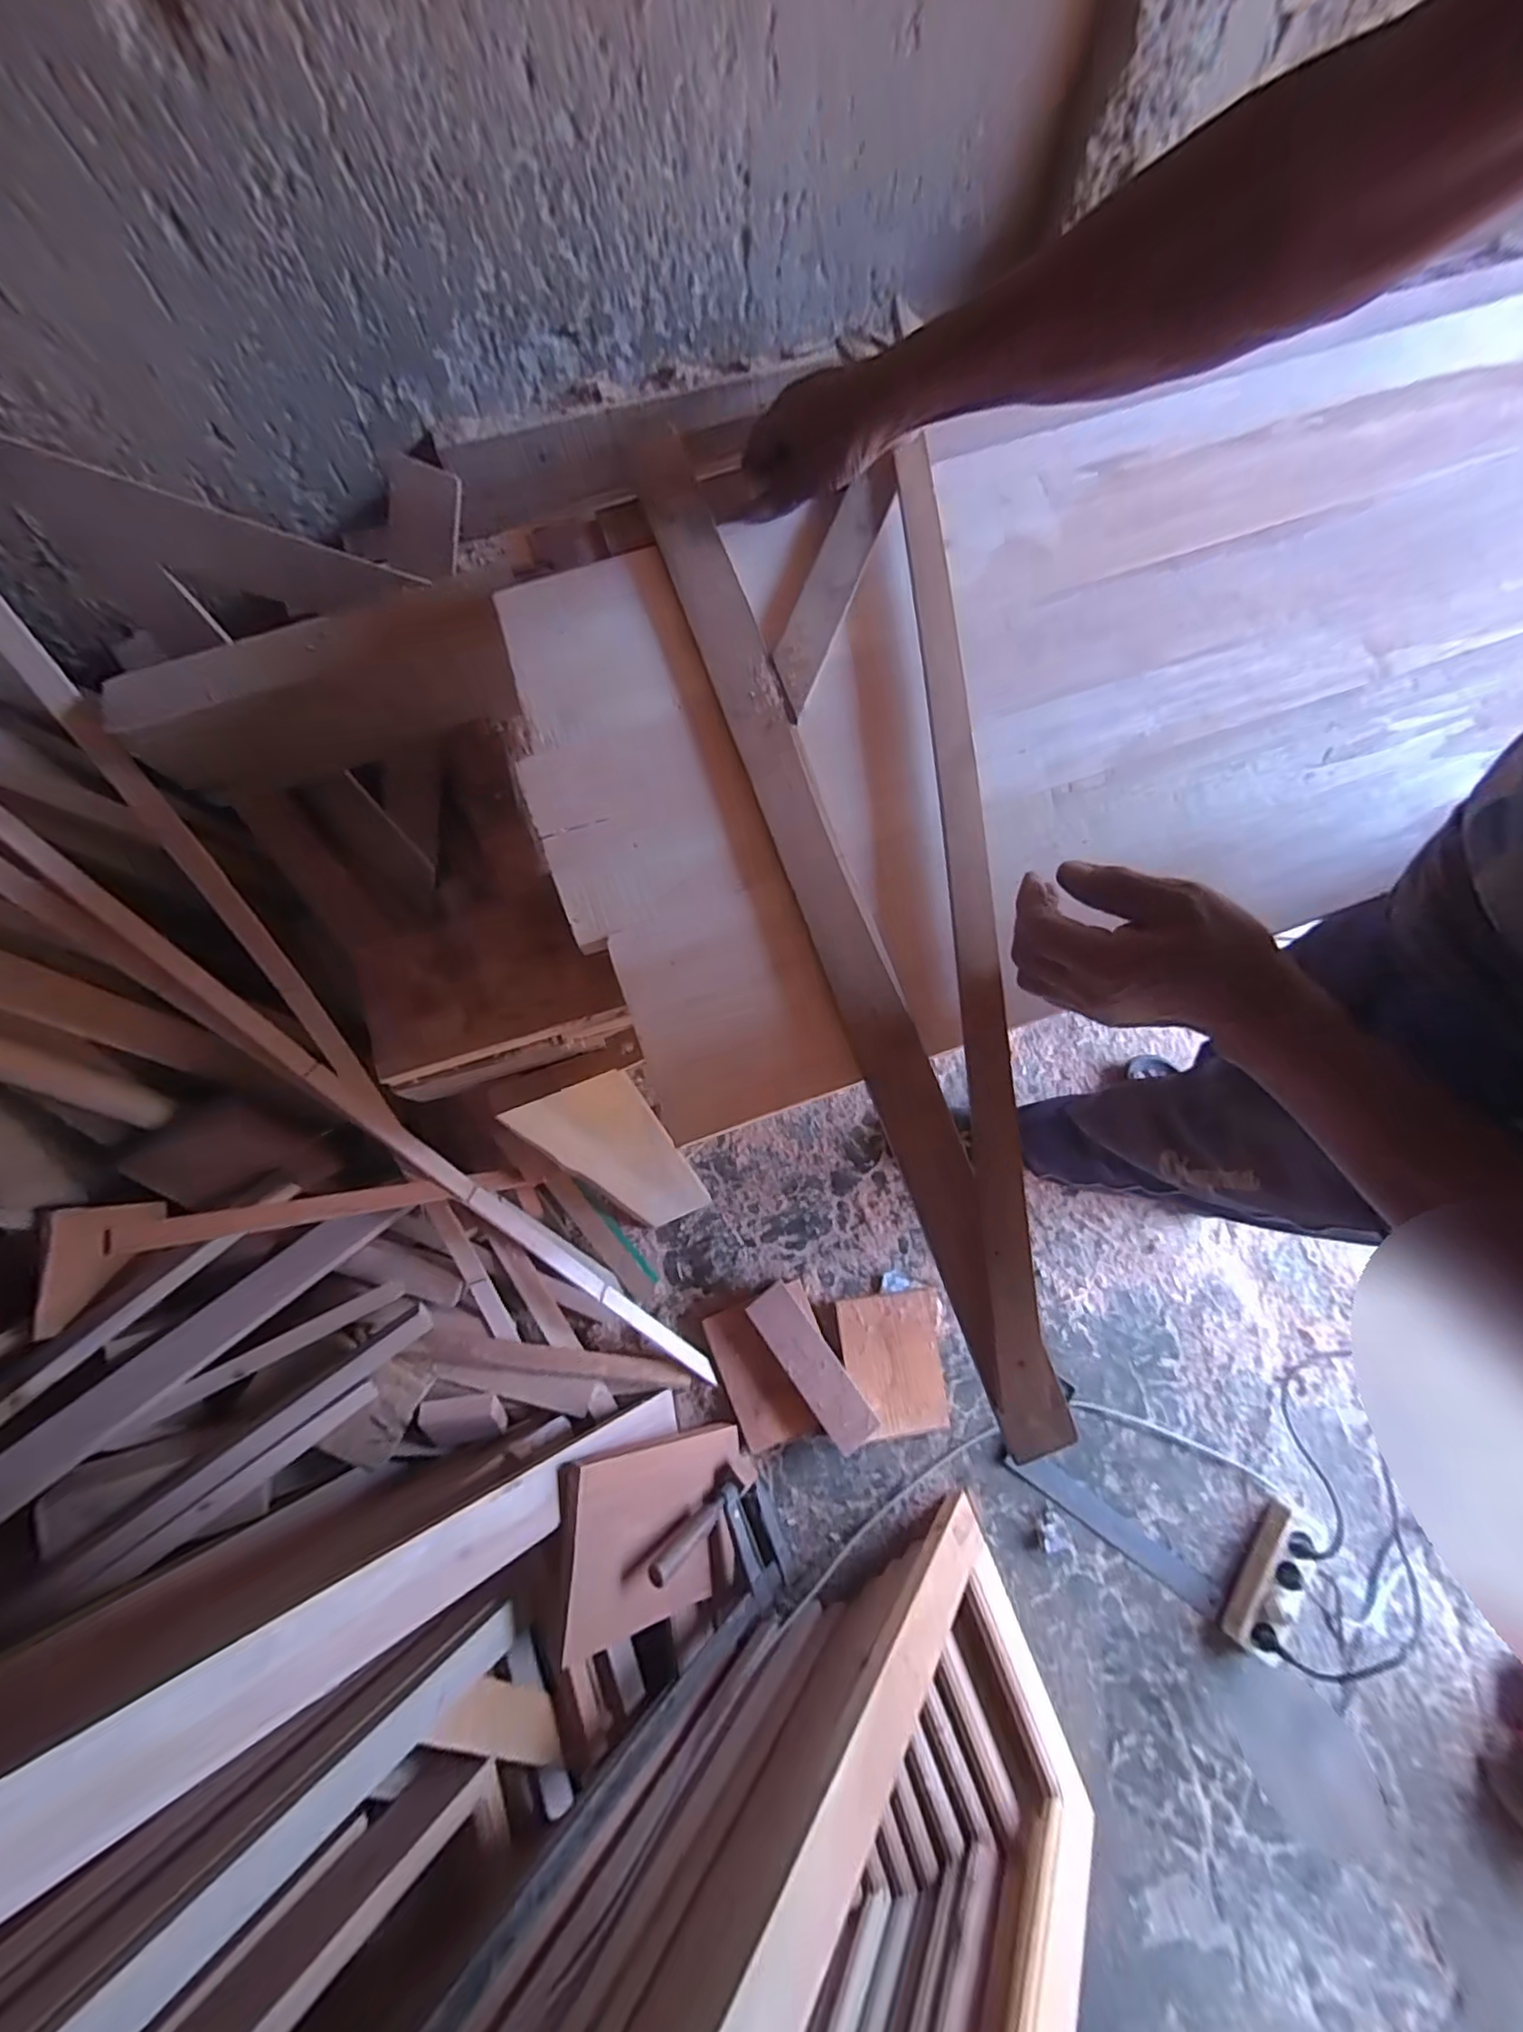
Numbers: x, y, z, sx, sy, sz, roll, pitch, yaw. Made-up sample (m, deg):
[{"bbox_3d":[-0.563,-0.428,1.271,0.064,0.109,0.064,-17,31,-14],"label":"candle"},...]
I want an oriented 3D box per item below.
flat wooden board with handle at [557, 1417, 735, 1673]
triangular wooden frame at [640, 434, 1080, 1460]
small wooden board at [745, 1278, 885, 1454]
[{"bbox_3d":[-0.142,0.696,0.877,0.265,0.031,0.200,17,62,-41],"label":"flat wooden board with handle"},{"bbox_3d":[0.092,-0.098,0.448,0.200,0.032,0.710,-12,78,-3],"label":"triangular wooden frame"},{"bbox_3d":[0.079,0.544,1.010,0.073,0.017,0.249,-36,69,-11],"label":"small wooden board"}]

